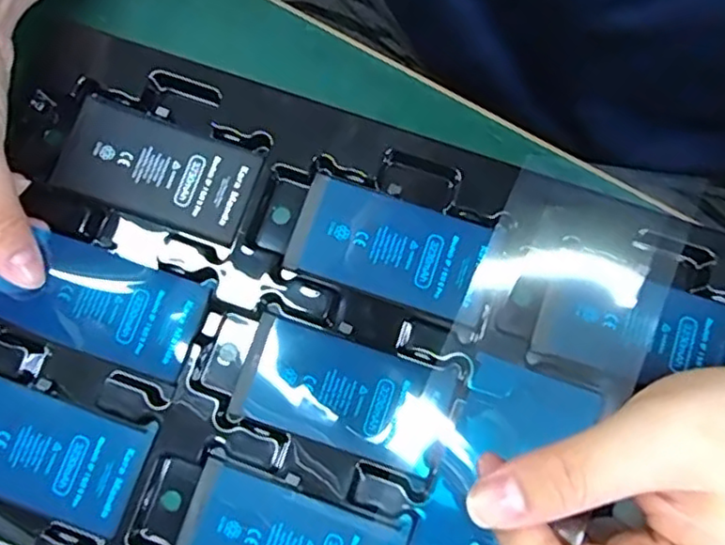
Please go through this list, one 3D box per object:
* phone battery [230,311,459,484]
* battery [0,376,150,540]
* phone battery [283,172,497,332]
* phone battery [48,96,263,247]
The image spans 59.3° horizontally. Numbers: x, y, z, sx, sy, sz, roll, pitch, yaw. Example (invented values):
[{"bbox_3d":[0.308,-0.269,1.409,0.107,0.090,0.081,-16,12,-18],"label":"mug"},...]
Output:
[{"bbox_3d":[-0.008,0.050,0.262,0.085,0.006,0.043,19,81,4],"label":"phone battery"},{"bbox_3d":[-0.132,0.071,0.255,0.082,0.004,0.043,19,81,5],"label":"battery"},{"bbox_3d":[0.013,-0.011,0.270,0.084,0.004,0.043,18,81,4],"label":"phone battery"},{"bbox_3d":[-0.090,-0.044,0.278,0.084,0.004,0.043,20,81,5],"label":"phone battery"}]

